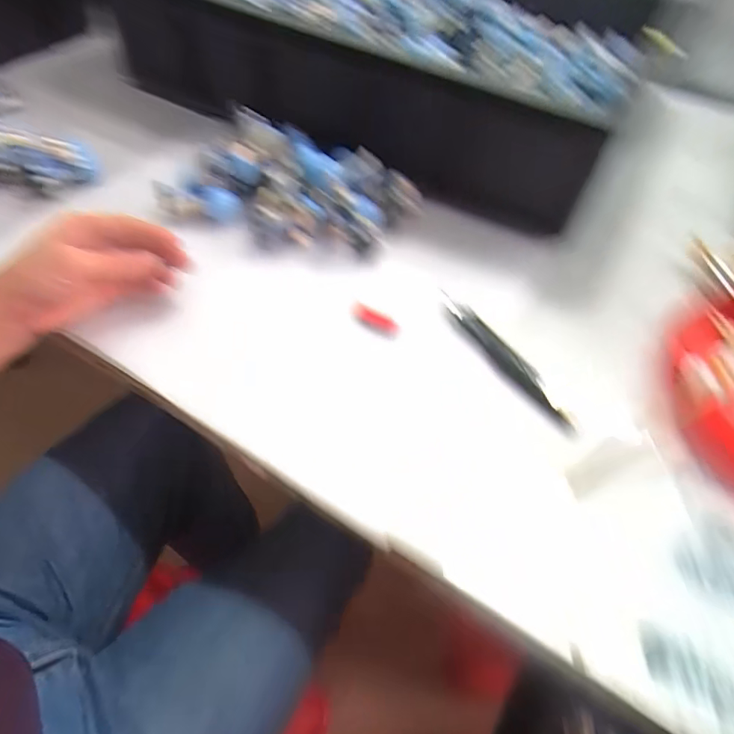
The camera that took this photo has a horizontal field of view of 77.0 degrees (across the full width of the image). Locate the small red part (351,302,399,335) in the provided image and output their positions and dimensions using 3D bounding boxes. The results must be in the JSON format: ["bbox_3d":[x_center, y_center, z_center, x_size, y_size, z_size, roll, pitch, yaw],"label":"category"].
[{"bbox_3d":[0.007,-0.038,0.367,0.042,0.010,0.010,28,55,0],"label":"small red part"}]

